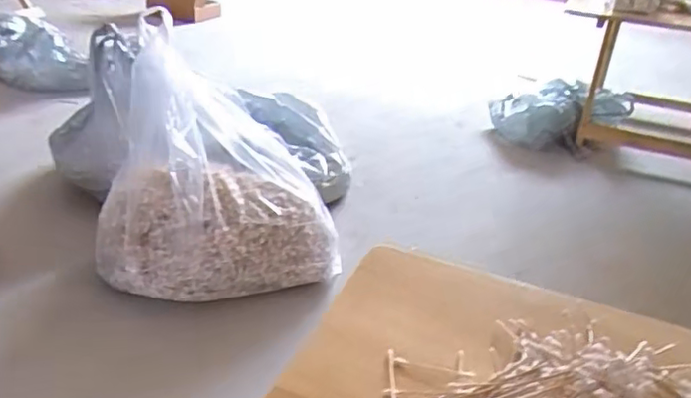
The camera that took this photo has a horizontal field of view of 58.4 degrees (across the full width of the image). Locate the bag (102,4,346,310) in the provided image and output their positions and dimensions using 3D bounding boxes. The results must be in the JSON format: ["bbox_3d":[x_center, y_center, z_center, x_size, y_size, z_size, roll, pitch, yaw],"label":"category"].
[{"bbox_3d":[-0.302,-0.104,1.432,0.580,0.499,0.420,6,29,4],"label":"bag"}]

